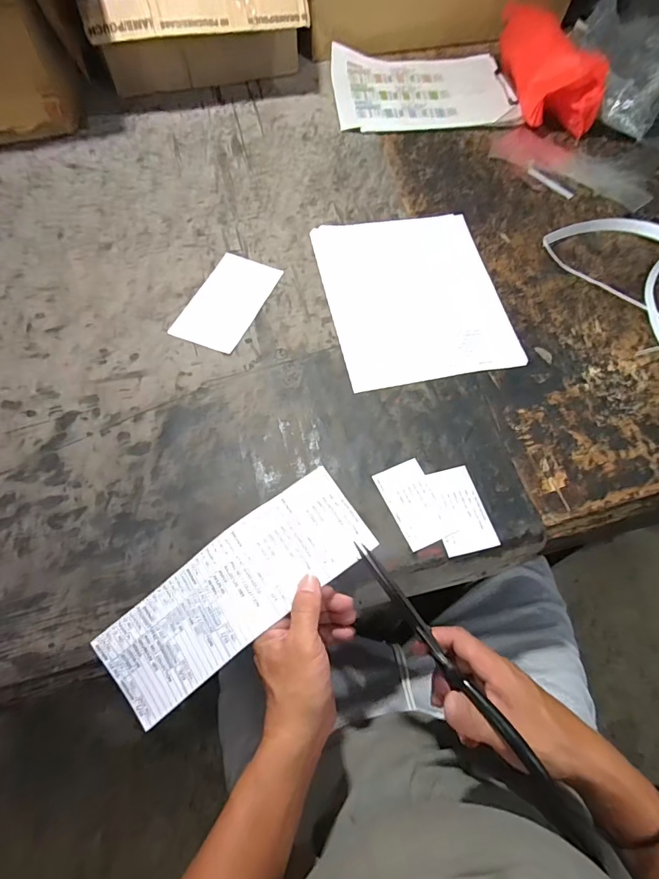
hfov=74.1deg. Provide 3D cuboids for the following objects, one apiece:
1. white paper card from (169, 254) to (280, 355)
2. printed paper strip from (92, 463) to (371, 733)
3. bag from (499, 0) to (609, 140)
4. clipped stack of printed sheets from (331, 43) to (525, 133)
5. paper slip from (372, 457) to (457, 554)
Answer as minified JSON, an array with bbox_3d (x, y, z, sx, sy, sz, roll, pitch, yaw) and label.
[{"bbox_3d":[-0.135,-0.185,0.580,0.091,0.004,0.156,21,65,8],"label":"white paper card"},{"bbox_3d":[-0.083,0.132,0.380,0.250,0.026,0.088,-38,71,-5],"label":"printed paper strip"},{"bbox_3d":[0.387,-0.684,0.788,0.106,0.102,0.308,-4,64,-4],"label":"bag"},{"bbox_3d":[0.170,-0.663,0.816,0.324,0.025,0.250,-5,64,-4],"label":"clipped stack of printed sheets"},{"bbox_3d":[0.089,0.066,0.457,0.053,0.008,0.090,-20,67,-12],"label":"paper slip"}]

